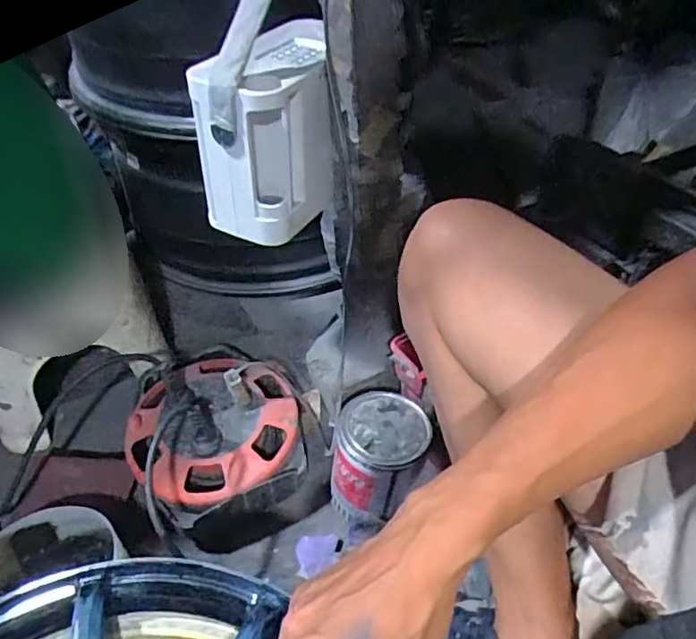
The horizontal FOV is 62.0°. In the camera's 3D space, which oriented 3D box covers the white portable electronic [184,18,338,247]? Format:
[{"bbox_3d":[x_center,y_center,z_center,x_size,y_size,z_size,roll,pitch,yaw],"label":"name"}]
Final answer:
[{"bbox_3d":[-0.072,-0.179,0.575,0.080,0.179,0.152,33,54,29],"label":"white portable electronic"}]

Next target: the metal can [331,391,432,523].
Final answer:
[{"bbox_3d":[0.036,0.161,0.672,0.102,0.113,0.111,0,45,0],"label":"metal can"}]

